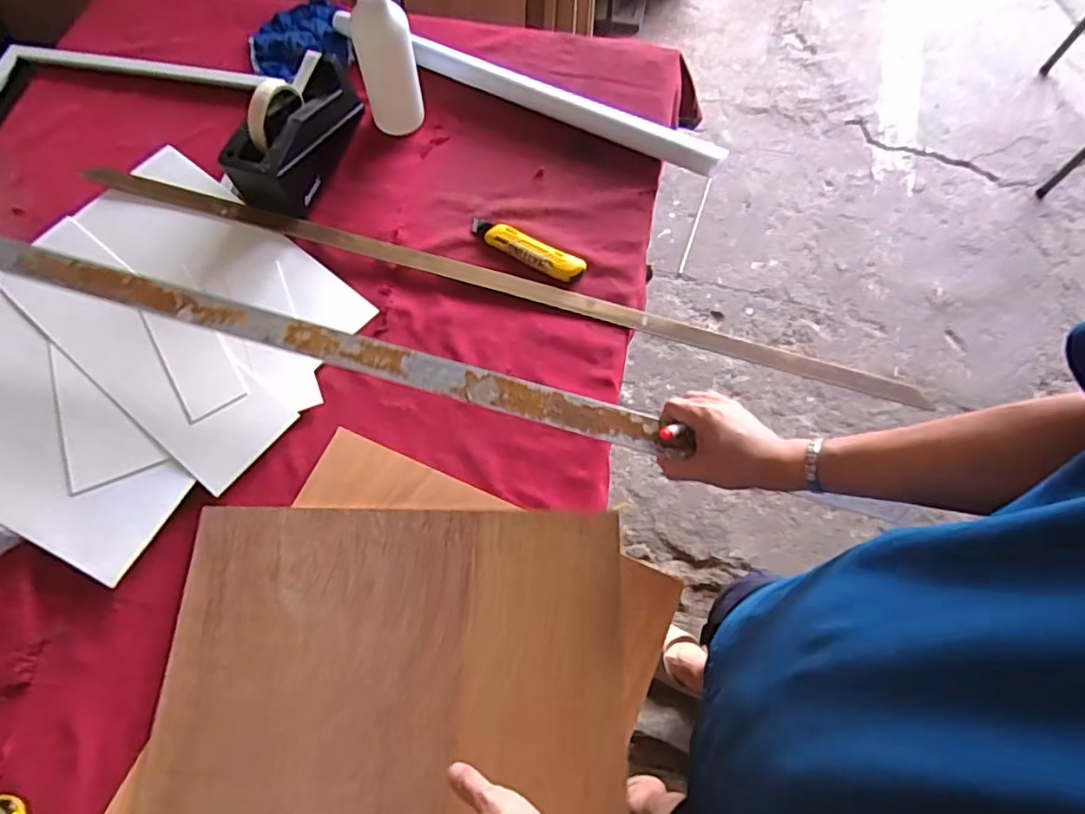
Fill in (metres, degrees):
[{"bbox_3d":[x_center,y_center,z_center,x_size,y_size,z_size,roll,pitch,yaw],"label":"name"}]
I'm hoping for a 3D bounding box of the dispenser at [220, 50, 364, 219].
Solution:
[{"bbox_3d":[-0.301,-0.343,0.751,0.078,0.099,0.208,24,70,9],"label":"dispenser"}]

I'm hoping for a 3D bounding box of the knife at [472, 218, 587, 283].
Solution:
[{"bbox_3d":[-0.021,-0.194,0.737,0.153,0.014,0.032,30,71,11],"label":"knife"}]

